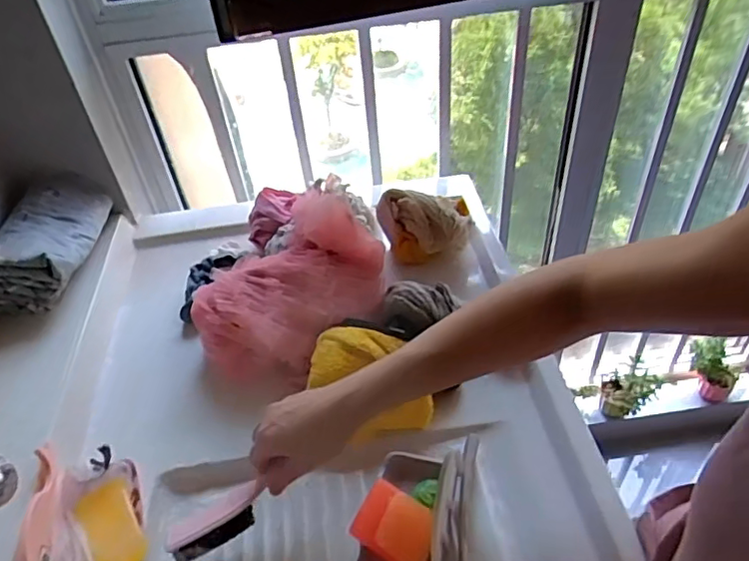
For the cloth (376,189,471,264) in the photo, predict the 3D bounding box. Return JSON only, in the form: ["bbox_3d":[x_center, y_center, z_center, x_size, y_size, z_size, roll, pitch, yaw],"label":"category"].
[{"bbox_3d":[0.071,-0.073,0.799,0.127,0.083,0.065,-5,44,1],"label":"cloth"}]

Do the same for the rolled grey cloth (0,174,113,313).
[{"bbox_3d":[-0.445,-0.059,0.784,0.116,0.071,0.211,-8,44,-2],"label":"rolled grey cloth"}]

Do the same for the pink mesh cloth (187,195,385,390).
[{"bbox_3d":[-0.100,0.008,0.711,0.166,0.130,0.235,26,53,29],"label":"pink mesh cloth"}]

